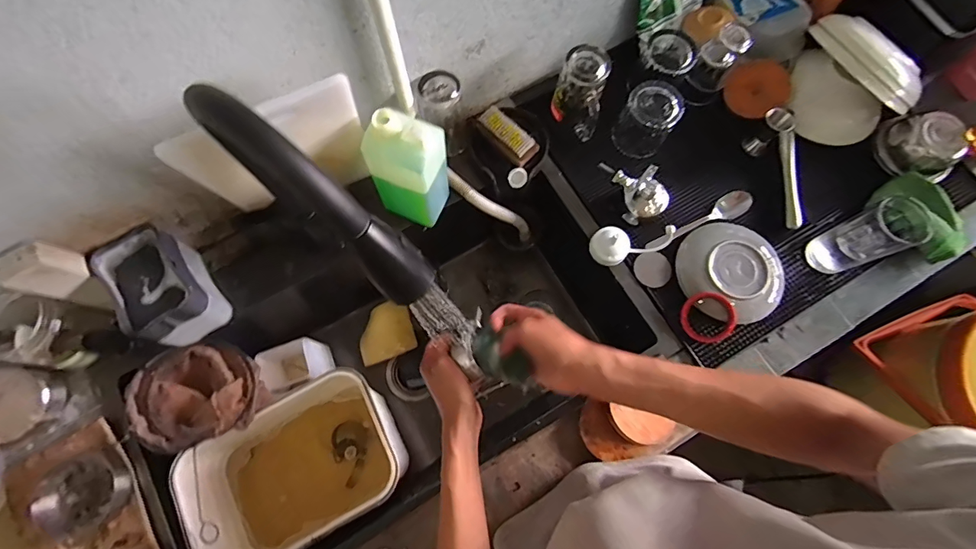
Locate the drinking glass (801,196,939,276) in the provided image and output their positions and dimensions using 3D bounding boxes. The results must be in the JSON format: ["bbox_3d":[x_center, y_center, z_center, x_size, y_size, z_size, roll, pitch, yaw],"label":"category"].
[{"bbox_3d":[0.545,-0.052,0.646,0.074,0.136,0.068,-25,75,-8],"label":"drinking glass"}]

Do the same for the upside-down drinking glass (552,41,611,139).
[{"bbox_3d":[0.139,-0.277,0.696,0.071,0.120,0.094,10,73,2],"label":"upside-down drinking glass"}]

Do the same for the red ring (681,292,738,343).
[{"bbox_3d":[0.323,0.064,0.656,0.076,0.016,0.073,0,88,6],"label":"red ring"}]

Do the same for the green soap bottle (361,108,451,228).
[{"bbox_3d":[-0.106,-0.146,0.615,0.083,0.193,0.072,22,74,5],"label":"green soap bottle"}]

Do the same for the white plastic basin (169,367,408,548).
[{"bbox_3d":[-0.279,0.295,0.689,0.281,0.201,0.189,-27,75,-9],"label":"white plastic basin"}]

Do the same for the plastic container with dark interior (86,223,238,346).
[{"bbox_3d":[-0.434,0.016,0.601,0.091,0.087,0.149,-38,77,-12],"label":"plastic container with dark interior"}]

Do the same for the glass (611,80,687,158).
[{"bbox_3d":[0.253,-0.245,0.720,0.084,0.097,0.077,0,73,-1],"label":"glass"}]

